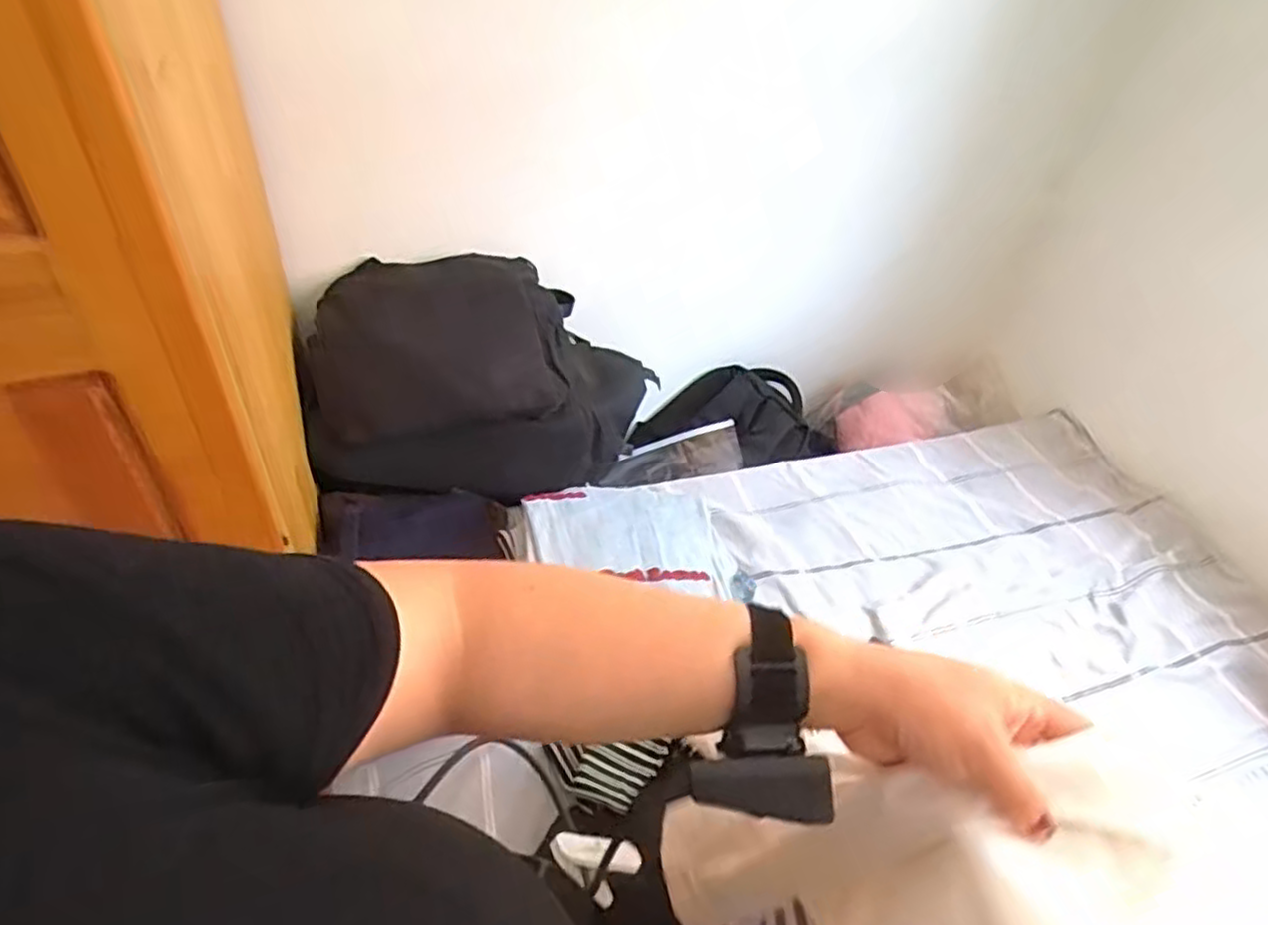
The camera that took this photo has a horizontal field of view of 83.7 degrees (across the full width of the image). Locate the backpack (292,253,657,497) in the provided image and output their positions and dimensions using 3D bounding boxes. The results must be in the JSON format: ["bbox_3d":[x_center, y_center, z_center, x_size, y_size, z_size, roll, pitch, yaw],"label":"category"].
[{"bbox_3d":[-0.239,-0.131,1.178,0.532,0.223,0.424,-8,68,-5],"label":"backpack"}]

